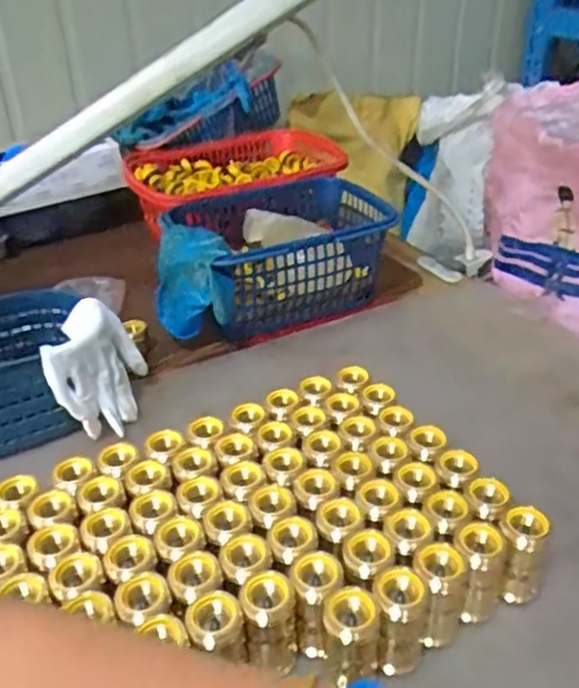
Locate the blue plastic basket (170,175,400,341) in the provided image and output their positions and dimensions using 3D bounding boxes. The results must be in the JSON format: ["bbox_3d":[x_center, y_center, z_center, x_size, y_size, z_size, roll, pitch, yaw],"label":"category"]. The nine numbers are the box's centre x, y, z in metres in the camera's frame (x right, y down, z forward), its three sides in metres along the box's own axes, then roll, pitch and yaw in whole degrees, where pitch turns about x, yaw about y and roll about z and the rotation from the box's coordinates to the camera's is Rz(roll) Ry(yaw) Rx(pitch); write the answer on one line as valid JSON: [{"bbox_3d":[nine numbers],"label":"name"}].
[{"bbox_3d":[-0.011,-0.109,0.788,0.211,0.112,0.190,-14,34,-20],"label":"blue plastic basket"}]

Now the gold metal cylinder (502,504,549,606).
[{"bbox_3d":[0.153,0.137,0.430,0.026,0.061,0.029,-10,33,-14],"label":"gold metal cylinder"}]

